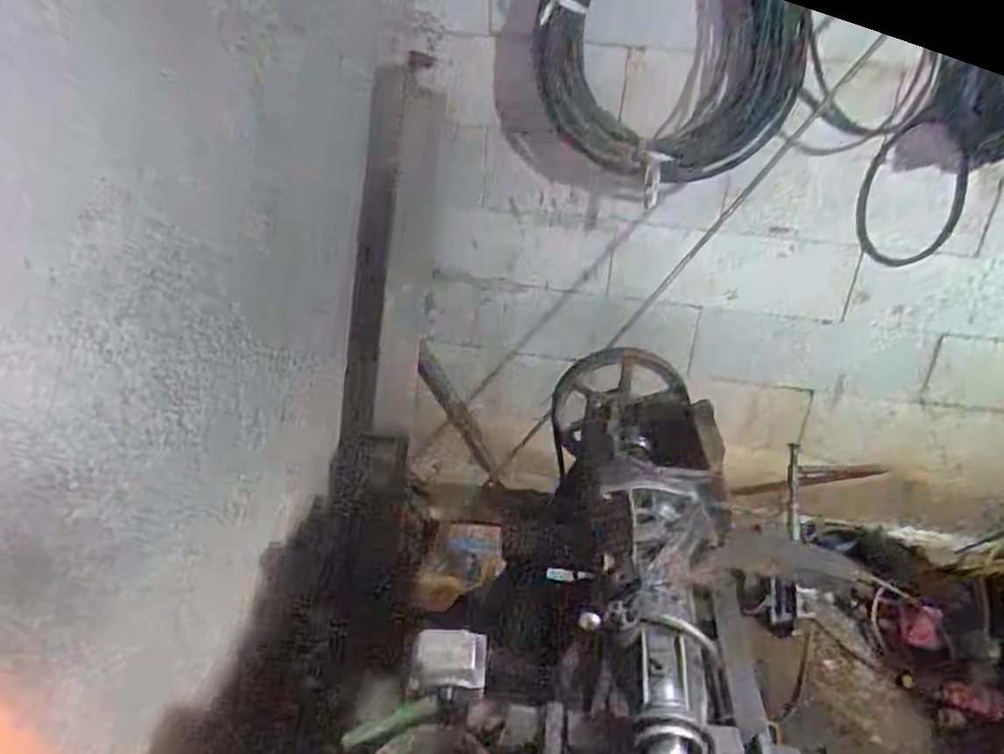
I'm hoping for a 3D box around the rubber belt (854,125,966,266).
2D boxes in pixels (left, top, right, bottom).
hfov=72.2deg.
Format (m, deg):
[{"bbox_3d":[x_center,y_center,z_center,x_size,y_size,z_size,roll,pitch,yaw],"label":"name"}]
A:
[{"bbox_3d":[0.950,-0.419,1.610,0.239,0.324,0.038,4,28,0],"label":"rubber belt"}]

